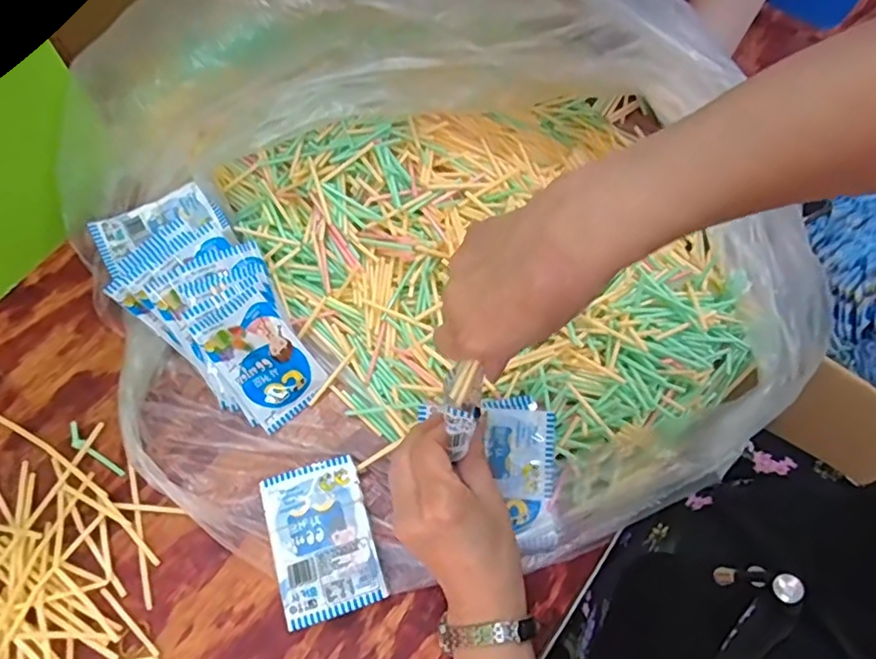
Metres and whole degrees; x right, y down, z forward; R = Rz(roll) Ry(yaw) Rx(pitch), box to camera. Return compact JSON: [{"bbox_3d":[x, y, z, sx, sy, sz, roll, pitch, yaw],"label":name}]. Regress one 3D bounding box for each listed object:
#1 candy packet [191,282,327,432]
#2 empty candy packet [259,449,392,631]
[{"bbox_3d":[-0.138,0.023,0.457,0.064,0.023,0.102,-36,108,-12],"label":"candy packet"},{"bbox_3d":[-0.084,0.149,0.414,0.071,0.007,0.104,-16,68,-10],"label":"empty candy packet"}]

